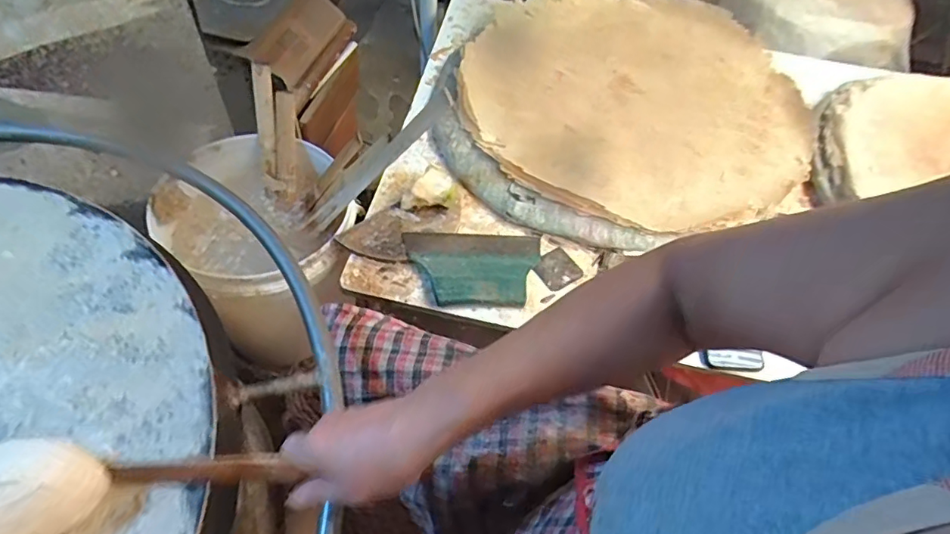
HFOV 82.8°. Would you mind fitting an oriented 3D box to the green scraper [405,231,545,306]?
[{"bbox_3d":[0.002,-0.004,0.755,0.188,0.014,0.125,-1,56,-6],"label":"green scraper"}]

